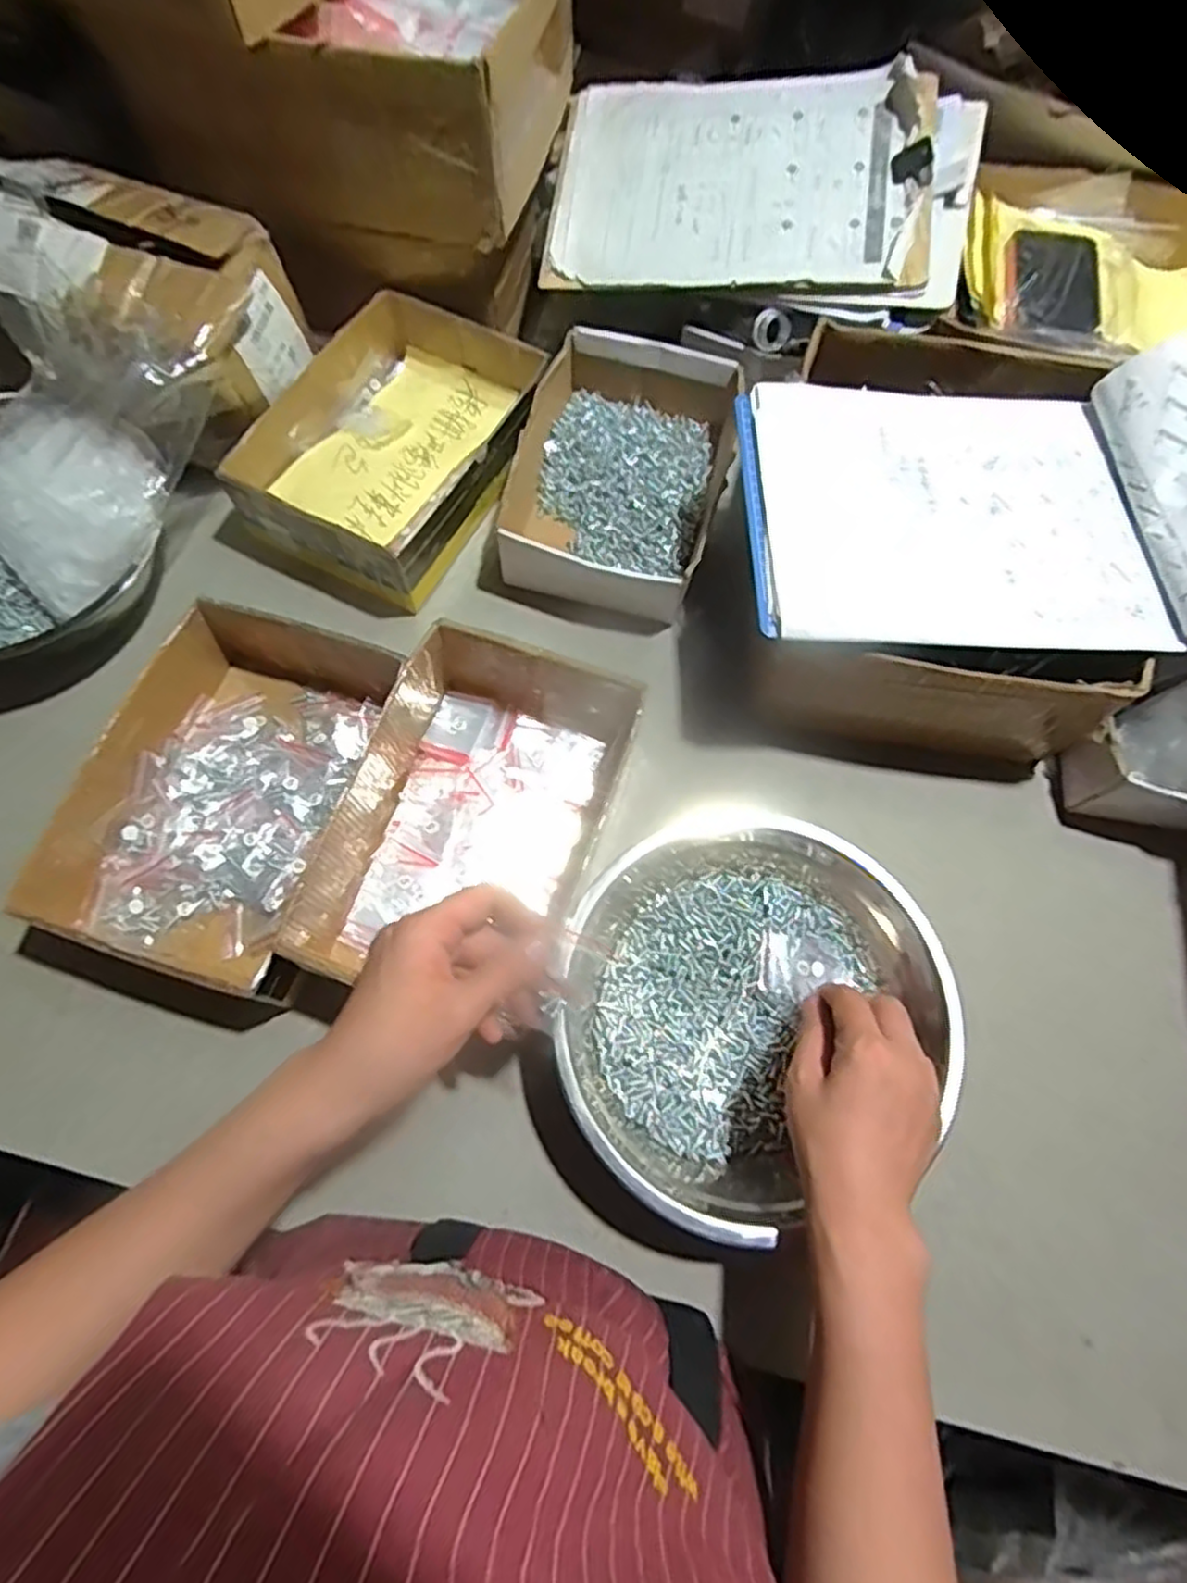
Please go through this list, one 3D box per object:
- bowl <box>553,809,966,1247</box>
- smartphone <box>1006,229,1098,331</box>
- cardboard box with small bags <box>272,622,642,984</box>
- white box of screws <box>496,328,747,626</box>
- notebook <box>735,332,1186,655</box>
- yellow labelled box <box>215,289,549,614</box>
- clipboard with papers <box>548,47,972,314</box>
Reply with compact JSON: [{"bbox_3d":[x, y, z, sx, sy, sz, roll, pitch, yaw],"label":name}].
[{"bbox_3d":[0.105,0.138,0.485,0.248,0.078,0.254,1,70,-2],"label":"bowl"},{"bbox_3d":[0.413,-0.460,0.648,0.082,0.011,0.138,17,70,4],"label":"smartphone"},{"bbox_3d":[-0.092,0.015,0.514,0.181,0.069,0.259,18,70,4],"label":"cardboard box with small bags"},{"bbox_3d":[0.024,-0.286,0.651,0.182,0.061,0.261,17,70,4],"label":"white box of screws"},{"bbox_3d":[0.380,-0.213,0.524,0.550,0.079,0.245,-5,70,-4],"label":"notebook"},{"bbox_3d":[-0.167,-0.308,0.640,0.188,0.068,0.265,26,71,7],"label":"yellow labelled box"},{"bbox_3d":[0.148,-0.543,0.643,0.356,0.026,0.248,8,79,7],"label":"clipboard with papers"}]

